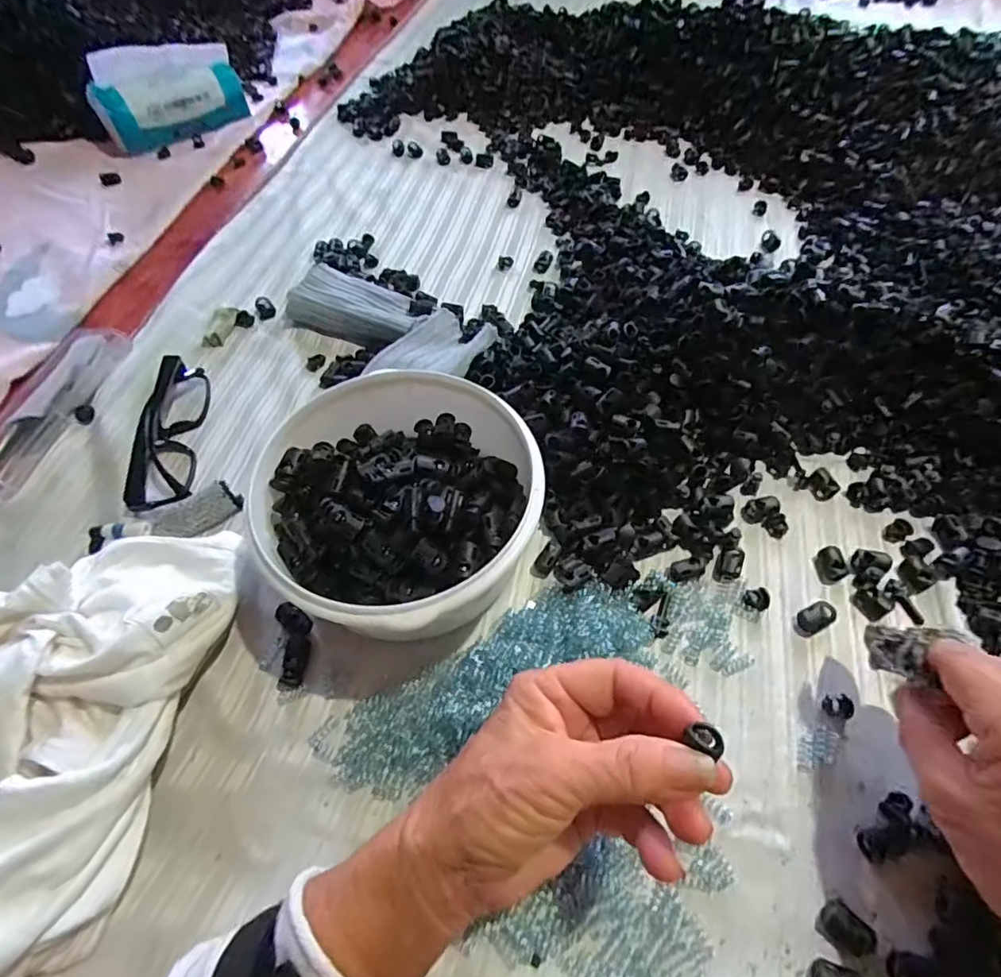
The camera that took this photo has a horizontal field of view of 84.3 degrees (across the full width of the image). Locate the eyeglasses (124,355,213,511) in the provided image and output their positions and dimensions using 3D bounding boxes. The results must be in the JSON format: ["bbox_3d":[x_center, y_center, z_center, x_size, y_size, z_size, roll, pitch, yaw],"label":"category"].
[{"bbox_3d":[-0.250,-0.044,0.422,0.040,0.027,0.134,-12,56,-5],"label":"eyeglasses"}]

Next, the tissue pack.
[{"bbox_3d":[-0.402,-0.478,0.674,0.165,0.101,0.042,-28,59,-15],"label":"tissue pack"}]

